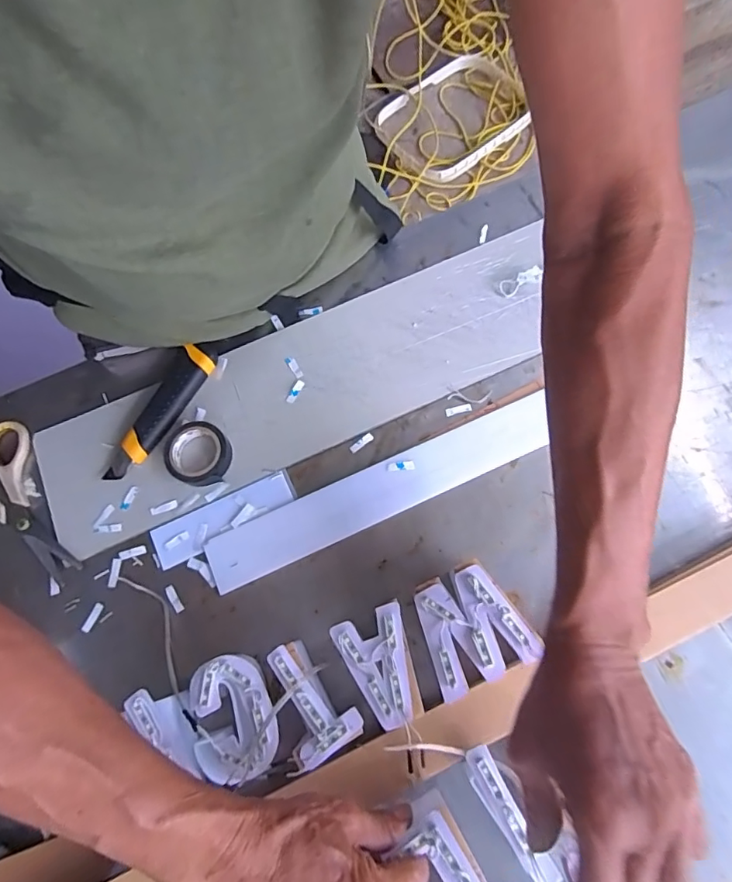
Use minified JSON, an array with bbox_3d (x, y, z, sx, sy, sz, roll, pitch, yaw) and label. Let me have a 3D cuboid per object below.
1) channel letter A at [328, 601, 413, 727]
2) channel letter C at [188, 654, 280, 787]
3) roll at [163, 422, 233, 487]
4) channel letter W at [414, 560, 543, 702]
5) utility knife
[{"bbox_3d":[0.013,0.173,0.390,0.055,0.008,0.083,-22,71,-4],"label":"channel letter A"},{"bbox_3d":[-0.102,0.208,0.385,0.062,0.015,0.083,-17,71,-3],"label":"channel letter C"},{"bbox_3d":[-0.158,0.012,0.482,0.059,0.018,0.058,-1,72,2],"label":"roll"},{"bbox_3d":[0.081,0.143,0.395,0.078,0.010,0.084,-24,71,-5],"label":"channel letter W"},{"bbox_3d":[-0.199,-0.030,0.499,0.036,0.022,0.157,26,75,10],"label":"utility knife"}]

